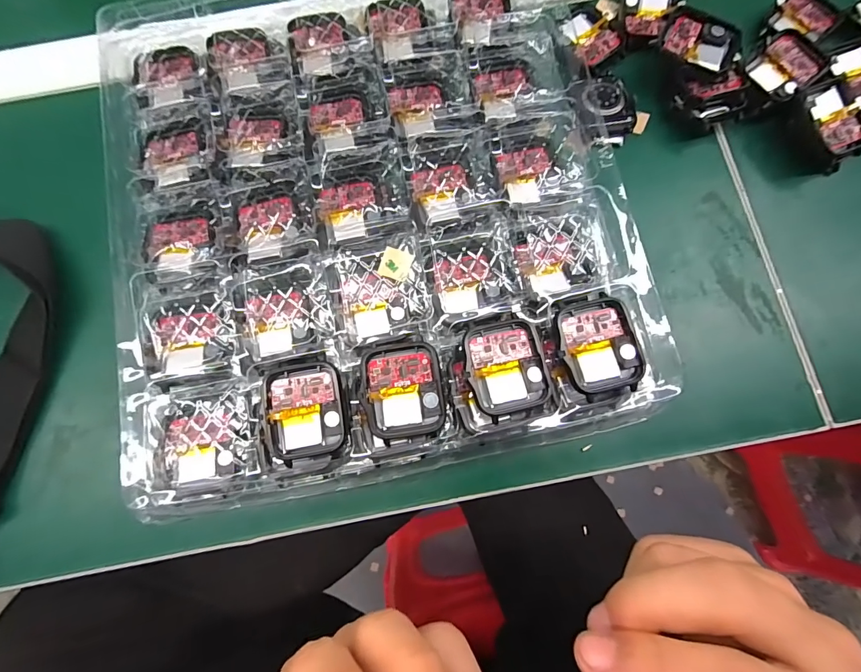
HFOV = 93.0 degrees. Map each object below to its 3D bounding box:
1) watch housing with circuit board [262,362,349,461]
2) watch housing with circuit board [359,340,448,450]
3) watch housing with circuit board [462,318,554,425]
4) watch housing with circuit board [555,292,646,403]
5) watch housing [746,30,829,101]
[{"bbox_3d":[-0.059,0.036,0.197,0.037,0.009,0.043,-10,78,-1],"label":"watch housing with circuit board"},{"bbox_3d":[-0.013,0.026,0.194,0.038,0.006,0.046,-8,78,0],"label":"watch housing with circuit board"},{"bbox_3d":[0.037,0.015,0.198,0.038,0.009,0.044,-14,78,-2],"label":"watch housing with circuit board"},{"bbox_3d":[0.080,0.004,0.196,0.038,0.007,0.048,-12,83,-1],"label":"watch housing with circuit board"},{"bbox_3d":[0.211,-0.161,0.245,0.037,0.010,0.035,-40,80,-7],"label":"watch housing"}]

